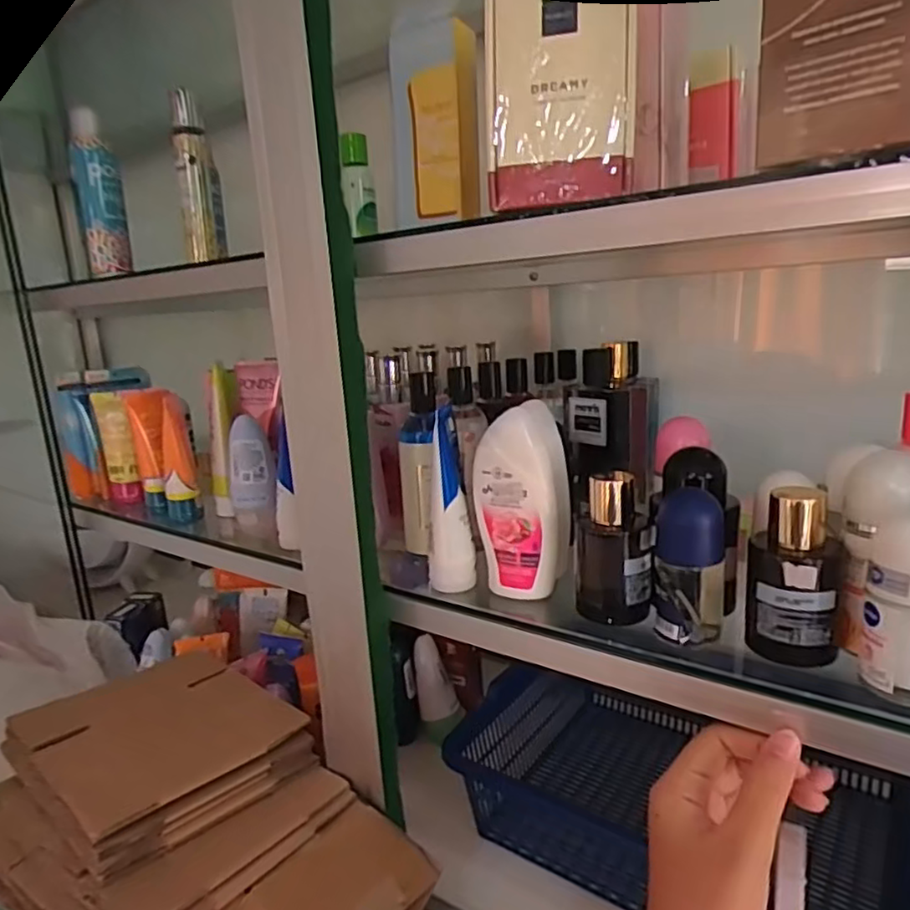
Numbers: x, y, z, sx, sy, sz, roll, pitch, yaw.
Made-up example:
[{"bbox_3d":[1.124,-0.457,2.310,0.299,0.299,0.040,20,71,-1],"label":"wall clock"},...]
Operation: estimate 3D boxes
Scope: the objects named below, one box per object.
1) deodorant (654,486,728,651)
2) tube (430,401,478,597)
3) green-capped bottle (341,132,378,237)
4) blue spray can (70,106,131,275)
[{"bbox_3d":[0.133,0.062,0.368,0.037,0.085,0.032,1,15,20],"label":"deodorant"},{"bbox_3d":[-0.005,0.032,0.455,0.031,0.124,0.037,-4,14,0],"label":"tube"},{"bbox_3d":[-0.099,-0.280,0.671,0.033,0.098,0.027,-6,14,-6],"label":"green-capped bottle"},{"bbox_3d":[-0.397,-0.292,0.723,0.042,0.167,0.041,-11,16,-24],"label":"blue spray can"}]

